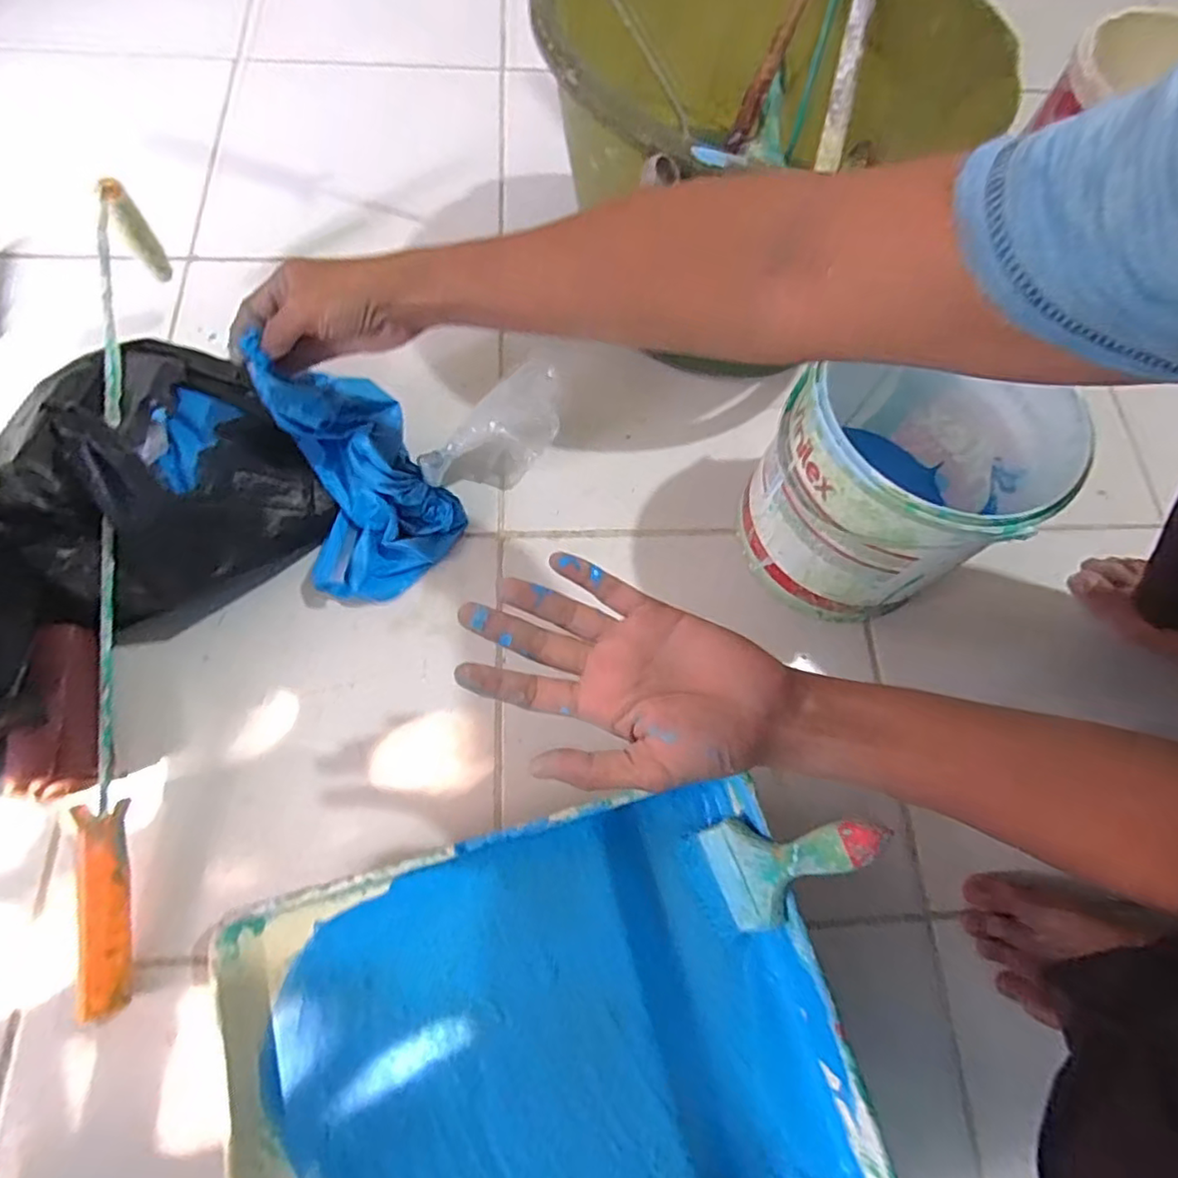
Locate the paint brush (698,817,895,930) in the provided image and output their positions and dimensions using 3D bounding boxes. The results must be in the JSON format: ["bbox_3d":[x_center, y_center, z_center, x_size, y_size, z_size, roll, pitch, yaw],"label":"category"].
[{"bbox_3d":[0.118,0.160,0.367,0.020,0.147,0.062,-19,70,-33],"label":"paint brush"}]

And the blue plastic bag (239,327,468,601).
[{"bbox_3d":[-0.191,-0.096,0.479,0.129,0.150,0.168,-31,74,-13],"label":"blue plastic bag"}]

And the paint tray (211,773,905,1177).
[{"bbox_3d":[-0.028,0.292,0.386,0.355,0.076,0.263,-15,71,-8],"label":"paint tray"}]

